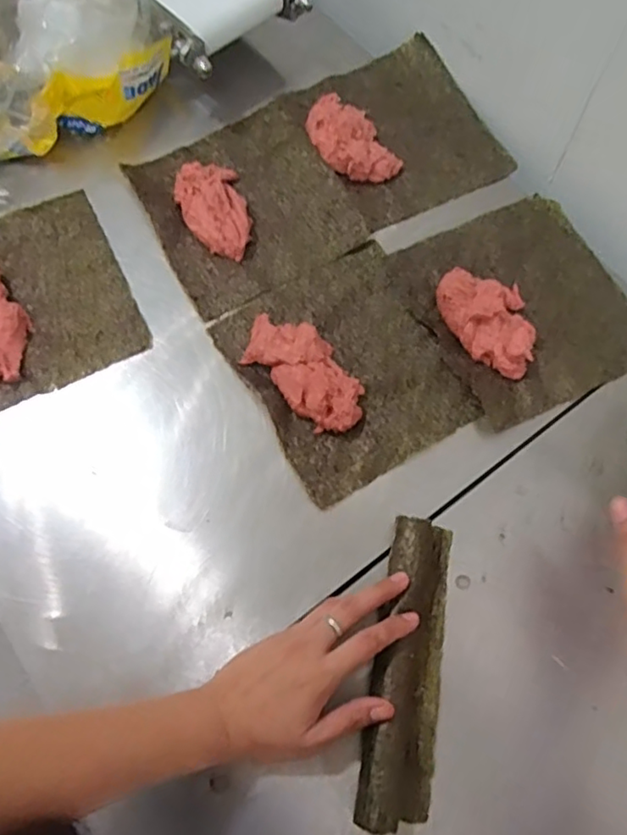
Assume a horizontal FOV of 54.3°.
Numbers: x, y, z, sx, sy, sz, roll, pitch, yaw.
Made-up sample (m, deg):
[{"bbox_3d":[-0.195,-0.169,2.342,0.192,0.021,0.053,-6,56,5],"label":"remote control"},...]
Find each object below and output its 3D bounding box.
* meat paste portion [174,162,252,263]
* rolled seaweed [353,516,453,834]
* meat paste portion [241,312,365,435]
[{"bbox_3d":[-0.095,-0.202,0.591,0.062,0.033,0.103,-19,69,-7],"label":"meat paste portion"},{"bbox_3d":[0.070,0.175,0.436,0.050,0.029,0.201,10,67,5],"label":"rolled seaweed"},{"bbox_3d":[-0.007,-0.042,0.528,0.124,0.031,0.063,42,75,16],"label":"meat paste portion"}]

